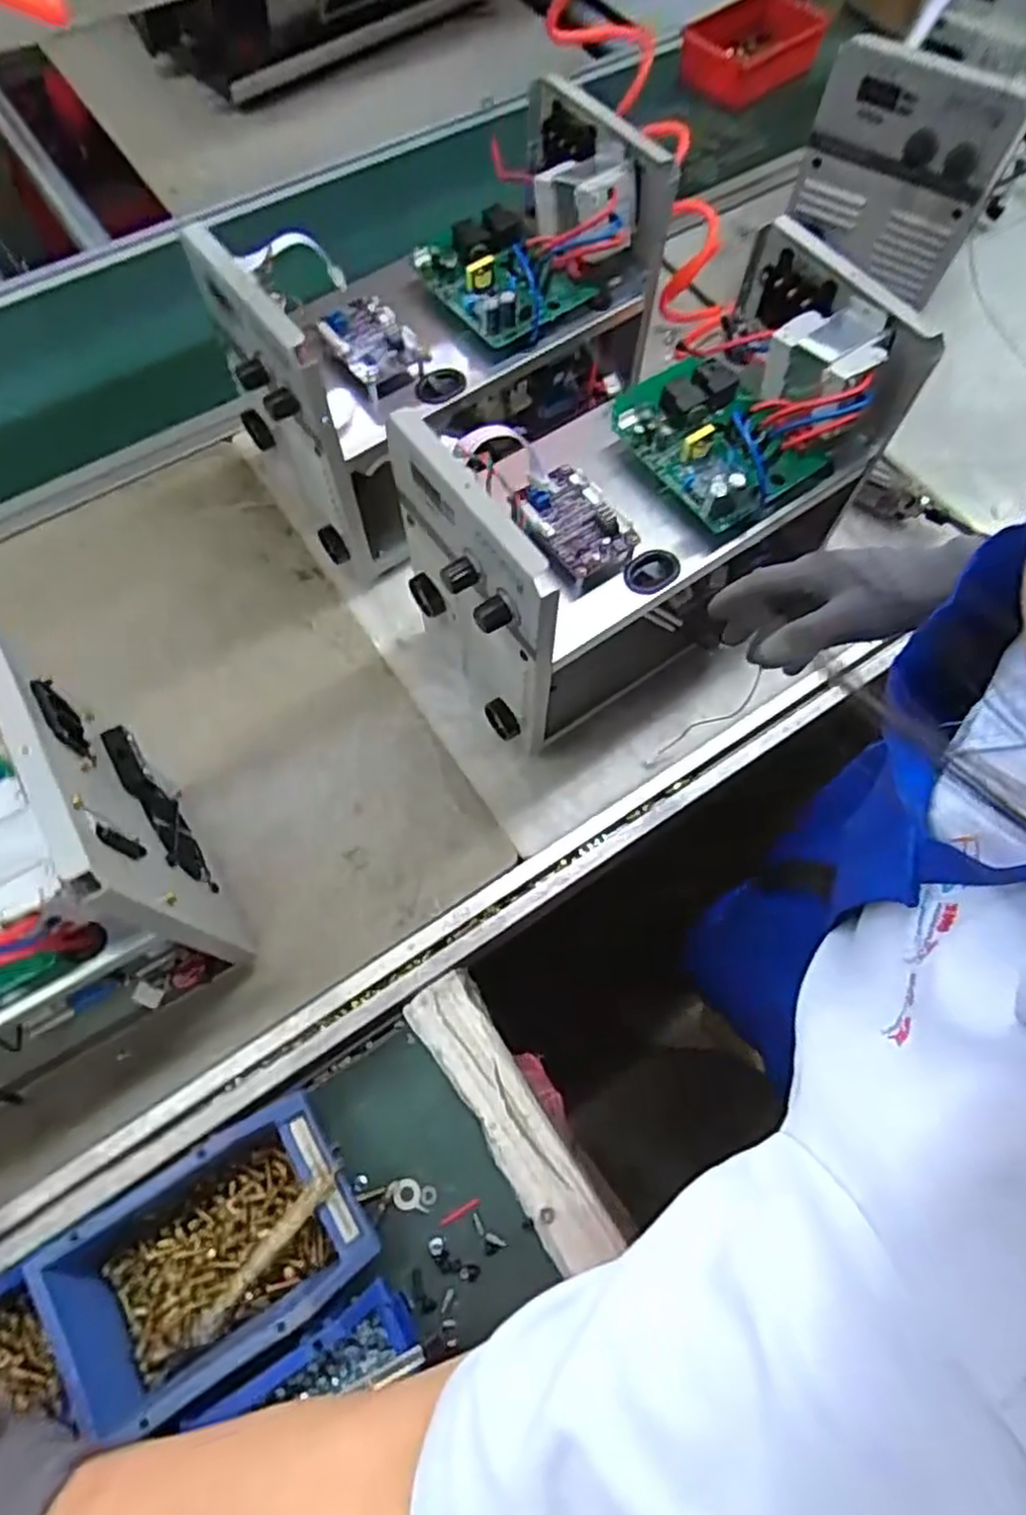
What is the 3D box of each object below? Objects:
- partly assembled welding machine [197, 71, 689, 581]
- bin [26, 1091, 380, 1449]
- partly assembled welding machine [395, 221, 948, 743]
[{"bbox_3d":[-0.062,-0.384,0.717,0.385,0.279,0.187,-32,72,-12],"label":"partly assembled welding machine"},{"bbox_3d":[-0.200,0.334,0.500,0.186,0.083,0.123,-31,72,-12],"label":"bin"},{"bbox_3d":[0.106,-0.200,0.642,0.374,0.281,0.176,-33,72,-12],"label":"partly assembled welding machine"}]

